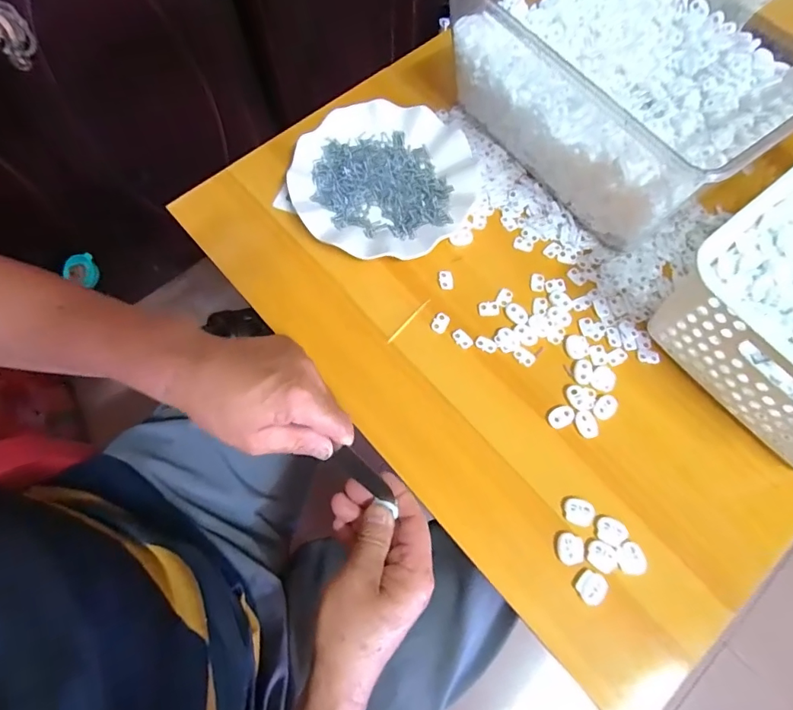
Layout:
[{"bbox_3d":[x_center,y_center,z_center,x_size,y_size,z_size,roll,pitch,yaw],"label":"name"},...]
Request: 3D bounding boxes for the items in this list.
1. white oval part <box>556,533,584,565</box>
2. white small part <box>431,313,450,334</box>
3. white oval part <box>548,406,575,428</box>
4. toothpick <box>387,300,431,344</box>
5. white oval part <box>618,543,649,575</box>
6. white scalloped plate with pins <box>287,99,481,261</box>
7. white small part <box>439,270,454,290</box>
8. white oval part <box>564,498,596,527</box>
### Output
[{"bbox_3d":[0.134,0.150,0.363,0.020,0.004,0.022,7,70,2],"label":"white oval part"},{"bbox_3d":[0.041,-0.030,0.433,0.014,0.004,0.020,26,72,8],"label":"white small part"},{"bbox_3d":[0.141,0.052,0.401,0.023,0.004,0.016,-28,73,-10],"label":"white oval part"},{"bbox_3d":[0.011,-0.032,0.429,0.004,0.004,0.056,41,74,13],"label":"toothpick"},{"bbox_3d":[0.181,0.156,0.360,0.020,0.004,0.022,6,70,1],"label":"white oval part"},{"bbox_3d":[-0.011,-0.176,0.476,0.177,0.022,0.181,0,70,-1],"label":"white scalloped plate with pins"},{"bbox_3d":[0.047,-0.072,0.449,0.014,0.004,0.020,-6,70,-3],"label":"white small part"},{"bbox_3d":[0.145,0.124,0.373,0.023,0.004,0.020,17,71,5],"label":"white oval part"}]

